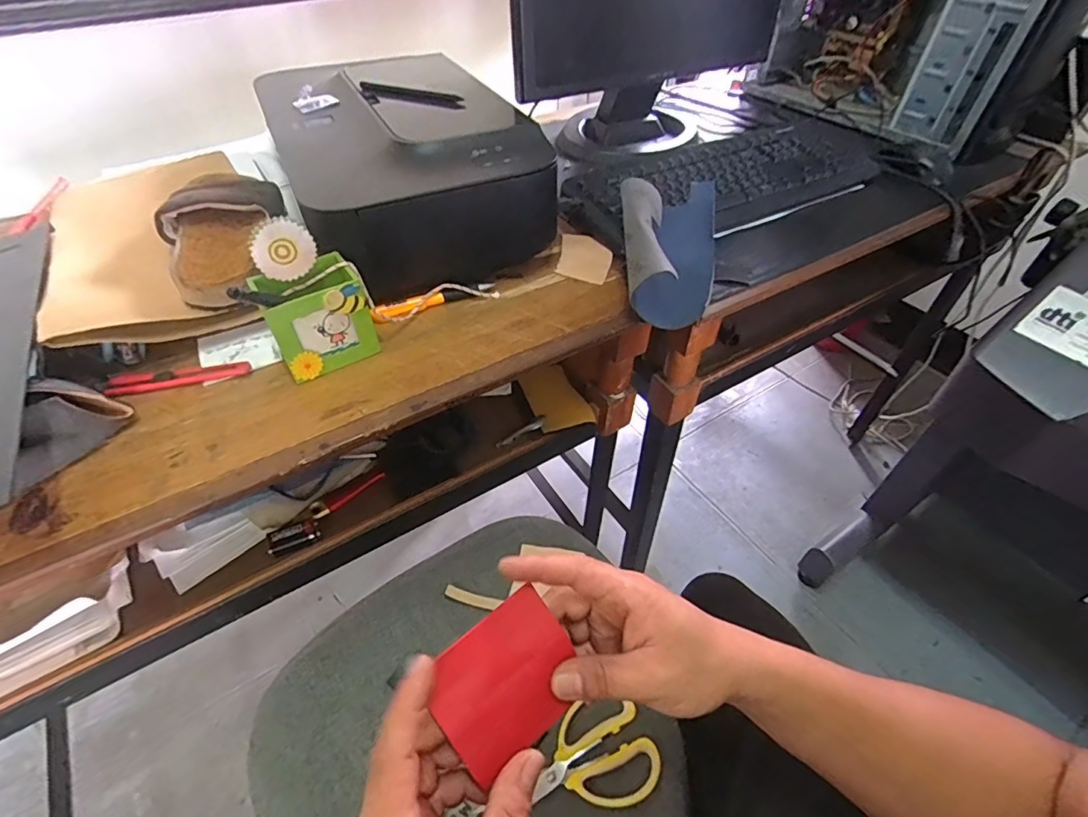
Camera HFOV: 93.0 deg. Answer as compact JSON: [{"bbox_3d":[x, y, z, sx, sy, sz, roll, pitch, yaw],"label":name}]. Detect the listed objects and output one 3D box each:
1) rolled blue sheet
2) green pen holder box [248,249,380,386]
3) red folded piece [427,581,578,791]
[{"bbox_3d":[0.130,-0.177,0.545,0.102,0.064,0.202,7,48,5],"label":"rolled blue sheet"},{"bbox_3d":[-0.194,-0.079,0.446,0.079,0.073,0.053,-27,54,-24],"label":"green pen holder box"},{"bbox_3d":[-0.018,0.141,0.270,0.072,0.004,0.063,-33,85,-28],"label":"red folded piece"}]

